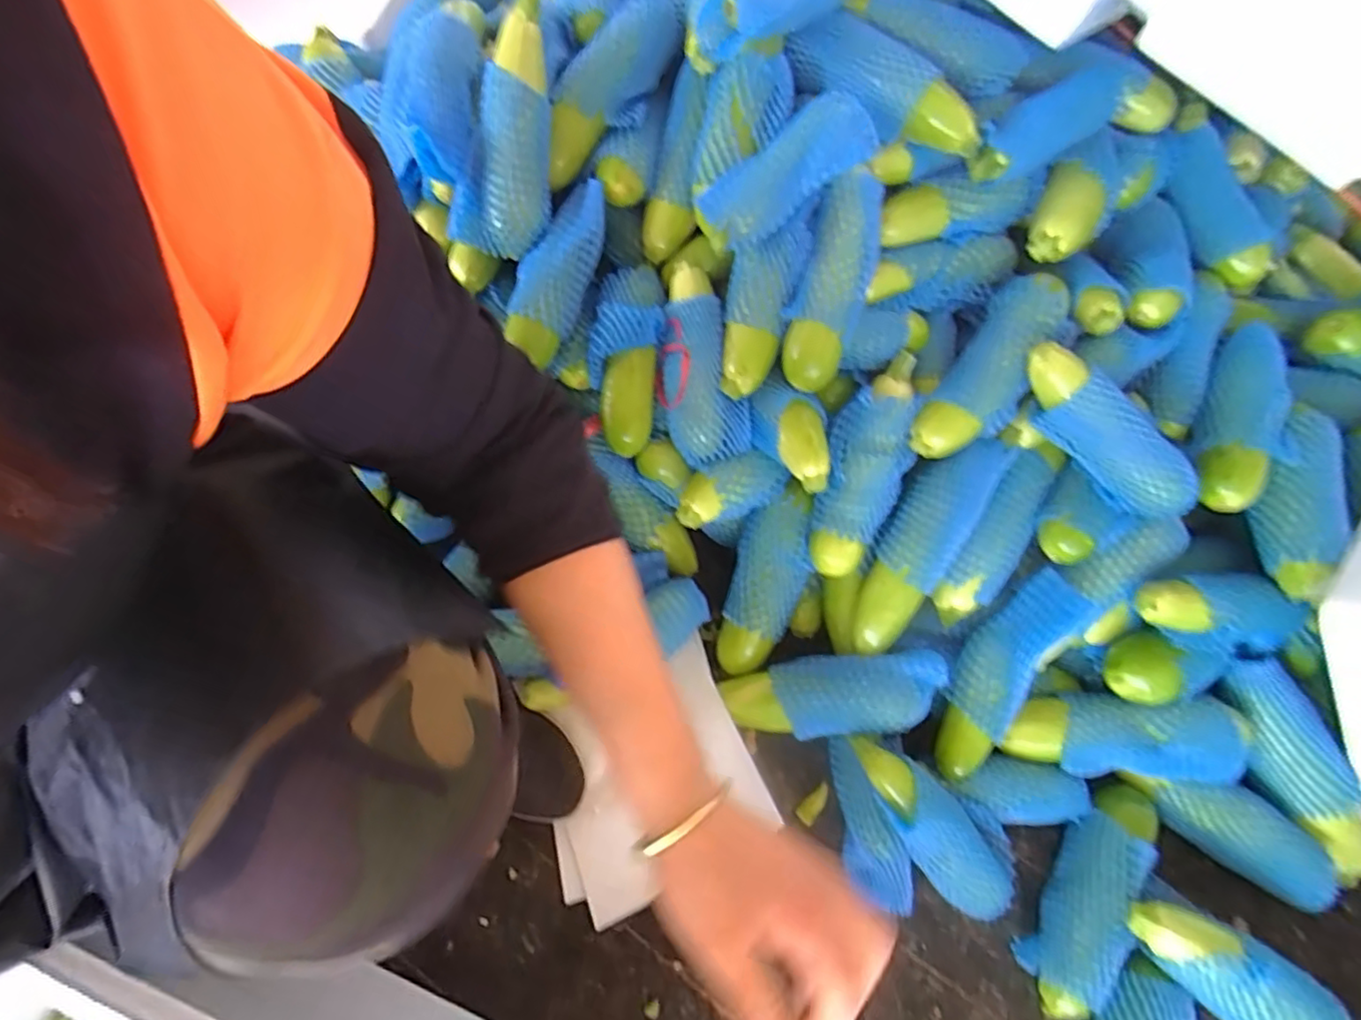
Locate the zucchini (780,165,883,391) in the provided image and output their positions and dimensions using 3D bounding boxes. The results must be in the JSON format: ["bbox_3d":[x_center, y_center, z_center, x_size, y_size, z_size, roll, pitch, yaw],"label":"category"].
[{"bbox_3d":[0.146,-0.217,0.614,0.070,0.056,0.200,17,93,5],"label":"zucchini"}]

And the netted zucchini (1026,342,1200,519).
[{"bbox_3d":[0.400,-0.077,0.595,0.067,0.052,0.200,-41,87,-16],"label":"netted zucchini"}]

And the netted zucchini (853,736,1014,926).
[{"bbox_3d":[0.240,0.299,0.607,0.072,0.062,0.196,-41,94,-16],"label":"netted zucchini"}]

